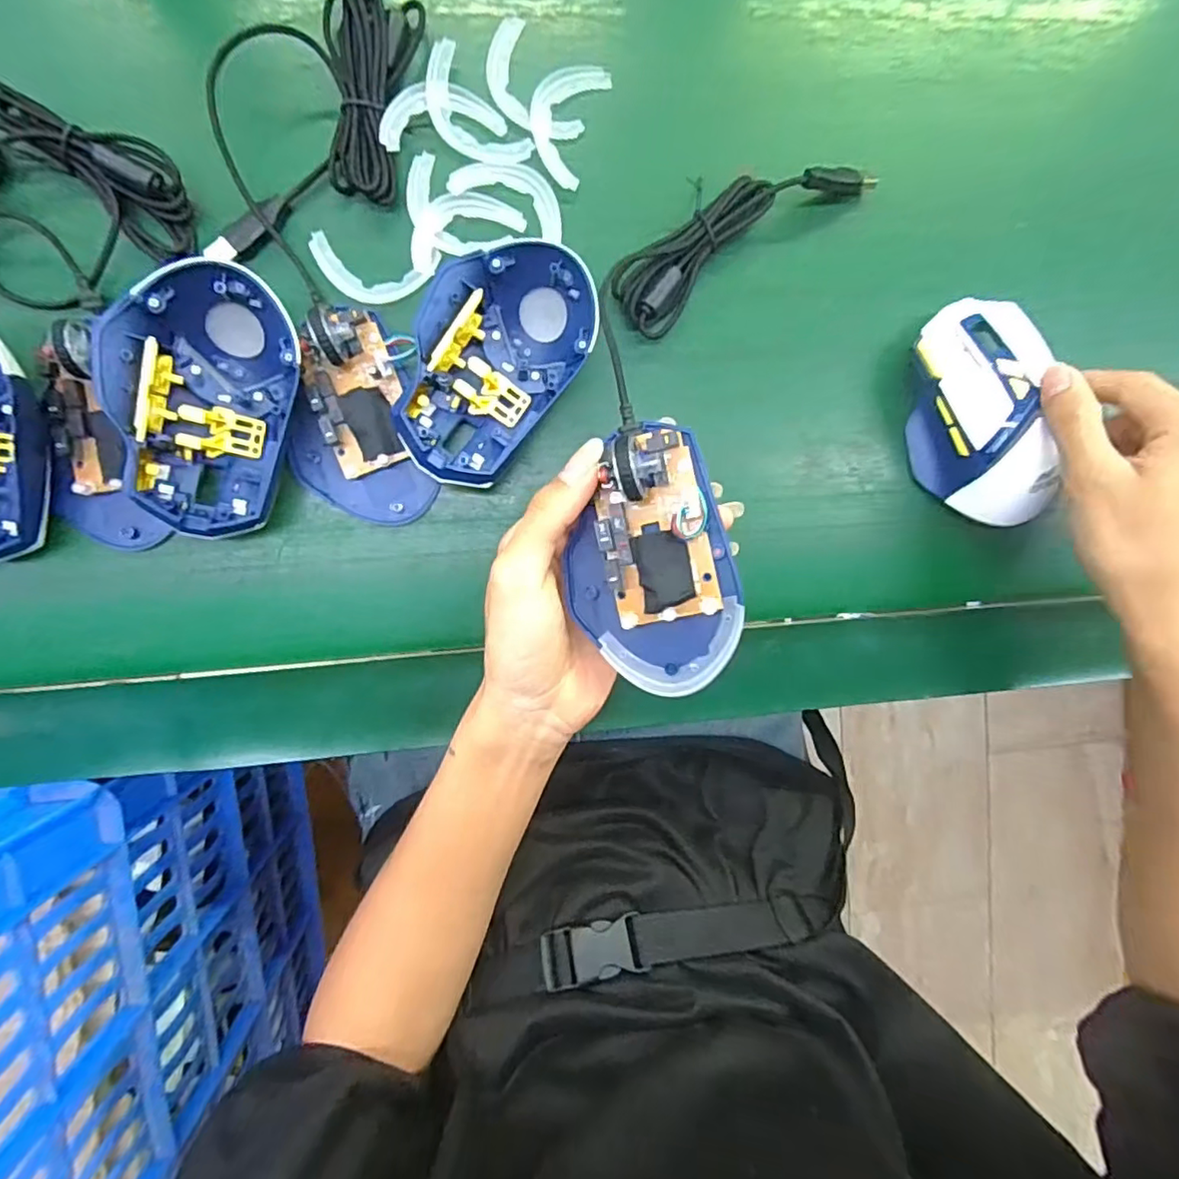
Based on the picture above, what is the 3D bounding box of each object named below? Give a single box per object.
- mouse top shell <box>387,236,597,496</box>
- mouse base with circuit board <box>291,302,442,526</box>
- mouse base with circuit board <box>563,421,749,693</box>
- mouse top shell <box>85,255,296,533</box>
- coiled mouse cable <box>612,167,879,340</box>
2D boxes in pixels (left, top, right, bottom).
[{"bbox_3d":[-0.049,-0.113,0.299,0.071,0.037,0.119,37,90,-8],"label":"mouse top shell"},{"bbox_3d":[-0.119,-0.088,0.297,0.067,0.030,0.109,-8,96,-6],"label":"mouse base with circuit board"},{"bbox_3d":[0.020,-0.009,0.252,0.073,0.031,0.110,-13,93,24],"label":"mouse base with circuit board"},{"bbox_3d":[-0.179,-0.087,0.281,0.067,0.049,0.117,15,93,-7],"label":"mouse top shell"},{"bbox_3d":[0.079,-0.190,0.316,0.147,0.020,0.040,-36,97,-2],"label":"coiled mouse cable"}]

